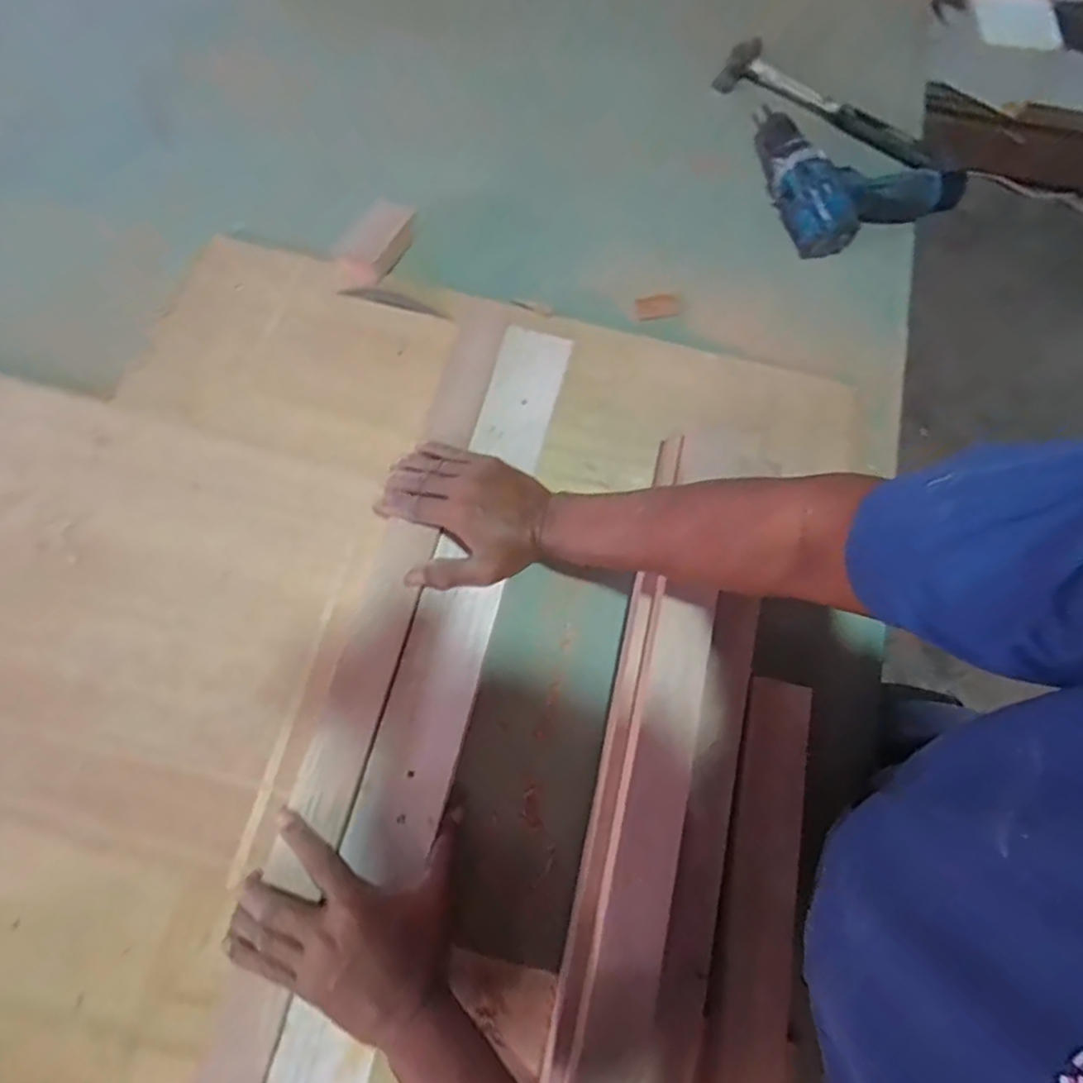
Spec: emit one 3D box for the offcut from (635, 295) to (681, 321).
[{"bbox_3d":[0.131,-0.263,0.679,0.049,0.009,0.023,-9,72,-5],"label":"offcut"}]

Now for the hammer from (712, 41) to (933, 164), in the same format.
[{"bbox_3d":[0.369,-0.553,0.778,0.303,0.032,0.075,33,73,9],"label":"hammer"}]

